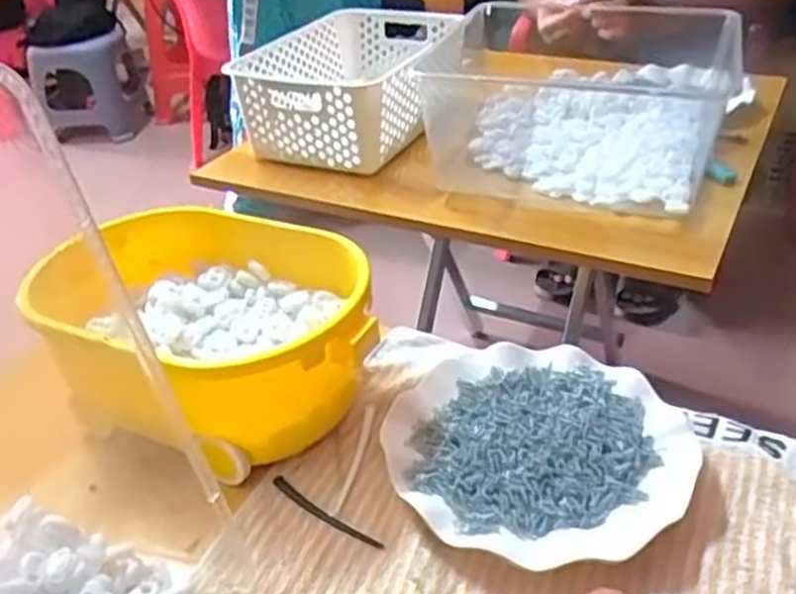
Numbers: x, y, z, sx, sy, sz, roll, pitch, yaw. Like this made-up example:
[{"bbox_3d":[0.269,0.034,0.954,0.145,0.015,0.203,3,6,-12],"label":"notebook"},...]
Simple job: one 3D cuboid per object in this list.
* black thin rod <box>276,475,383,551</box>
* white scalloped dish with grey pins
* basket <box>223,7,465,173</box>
[{"bbox_3d":[-0.045,0.130,0.459,0.086,0.004,0.010,21,40,33],"label":"black thin rod"},{"bbox_3d":[0.091,0.095,0.485,0.187,0.024,0.174,-3,33,2],"label":"white scalloped dish with grey pins"},{"bbox_3d":[-0.054,-0.273,0.978,0.216,0.106,0.317,8,35,17],"label":"basket"}]

